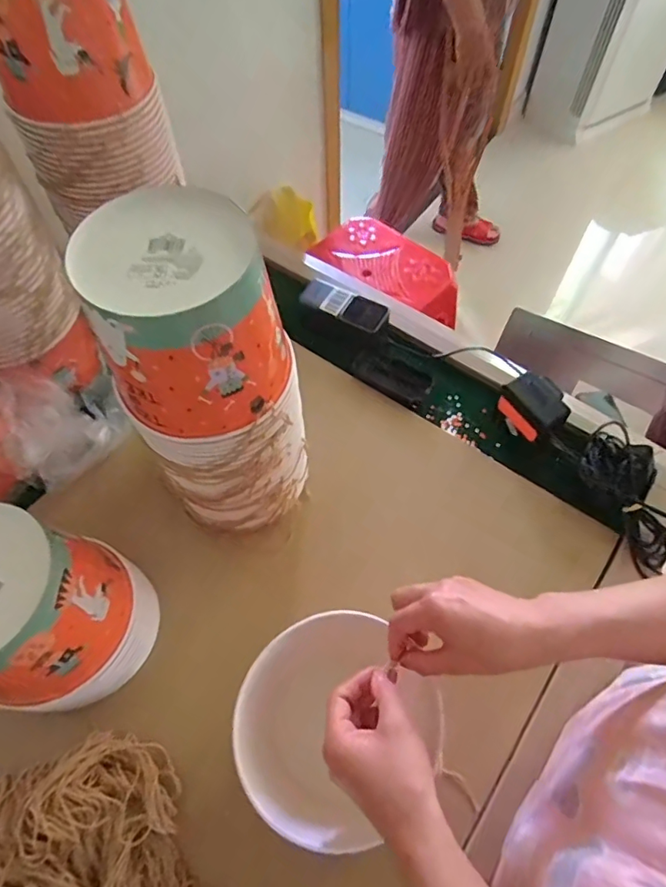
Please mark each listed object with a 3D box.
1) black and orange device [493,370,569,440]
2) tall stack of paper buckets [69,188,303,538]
[{"bbox_3d":[0.257,-0.042,0.656,0.058,0.065,0.079,-29,64,-15],"label":"black and orange device"},{"bbox_3d":[-0.102,-0.039,0.492,0.138,0.328,0.124,-15,61,-8],"label":"tall stack of paper buckets"}]

